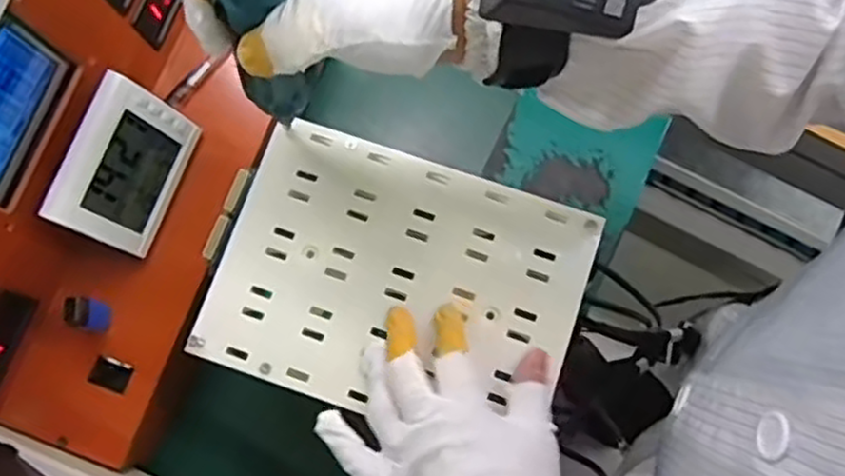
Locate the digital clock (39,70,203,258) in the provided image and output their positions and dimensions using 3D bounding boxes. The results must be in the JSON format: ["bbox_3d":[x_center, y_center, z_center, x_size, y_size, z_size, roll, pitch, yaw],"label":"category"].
[{"bbox_3d":[-0.220,-0.050,0.541,0.029,0.092,0.112,14,76,31],"label":"digital clock"}]

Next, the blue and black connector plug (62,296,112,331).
[{"bbox_3d":[-0.240,0.054,0.526,0.013,0.046,0.022,-15,78,2],"label":"blue and black connector plug"}]

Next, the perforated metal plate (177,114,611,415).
[{"bbox_3d":[-0.017,0.029,0.490,0.232,0.011,0.172,19,78,3],"label":"perforated metal plate"}]

